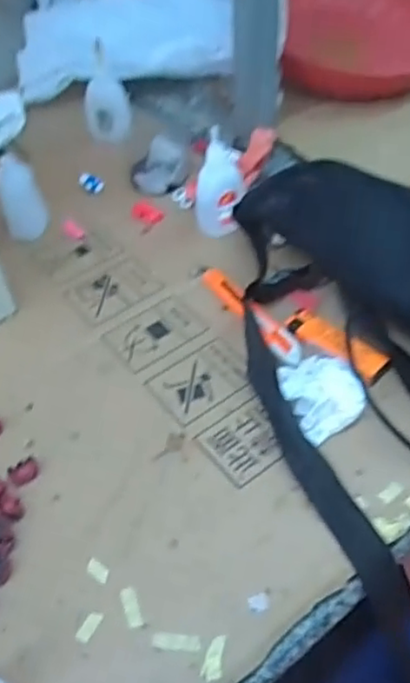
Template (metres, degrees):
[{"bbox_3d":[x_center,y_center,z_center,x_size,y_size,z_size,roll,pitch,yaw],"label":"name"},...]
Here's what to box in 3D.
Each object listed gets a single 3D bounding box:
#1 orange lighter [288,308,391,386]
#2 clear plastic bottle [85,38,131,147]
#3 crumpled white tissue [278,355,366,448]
[{"bbox_3d":[0.097,0.000,0.473,0.026,0.010,0.078,-37,58,-25],"label":"orange lighter"},{"bbox_3d":[-0.100,-0.244,0.652,0.044,0.089,0.034,-12,50,-7],"label":"clear plastic bottle"},{"bbox_3d":[0.079,0.033,0.444,0.049,0.015,0.064,-18,52,-12],"label":"crumpled white tissue"}]

